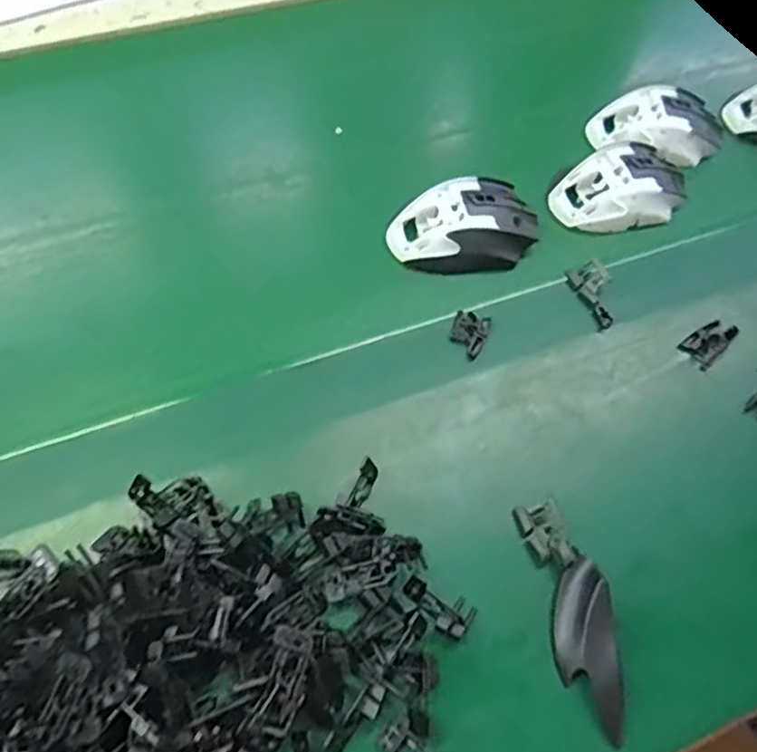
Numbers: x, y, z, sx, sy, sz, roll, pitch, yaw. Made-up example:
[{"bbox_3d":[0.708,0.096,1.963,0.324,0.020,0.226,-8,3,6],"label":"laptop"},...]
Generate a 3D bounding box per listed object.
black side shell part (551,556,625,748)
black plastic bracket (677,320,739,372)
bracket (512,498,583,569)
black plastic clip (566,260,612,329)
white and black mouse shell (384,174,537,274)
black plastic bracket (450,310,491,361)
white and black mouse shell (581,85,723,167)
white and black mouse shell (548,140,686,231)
[{"bbox_3d":[0.119,0.156,0.374,0.032,0.019,0.093,-2,61,-5],"label":"black side shell part"},{"bbox_3d":[0.242,-0.026,0.476,0.042,0.006,0.025,-37,69,-21],"label":"black plastic bracket"},{"bbox_3d":[0.104,0.099,0.406,0.025,0.012,0.043,-18,64,-13],"label":"bracket"},{"bbox_3d":[0.165,-0.062,0.488,0.027,0.011,0.052,-22,65,-15],"label":"black plastic clip"},{"bbox_3d":[0.067,-0.116,0.501,0.109,0.031,0.068,-17,64,-12],"label":"white and black mouse shell"},{"bbox_3d":[0.065,-0.030,0.468,0.026,0.006,0.034,16,61,5],"label":"black plastic bracket"},{"bbox_3d":[0.244,-0.216,0.569,0.110,0.037,0.065,-1,62,-4],"label":"white and black mouse shell"},{"bbox_3d":[0.194,-0.152,0.530,0.100,0.034,0.061,-14,64,-10],"label":"white and black mouse shell"}]

